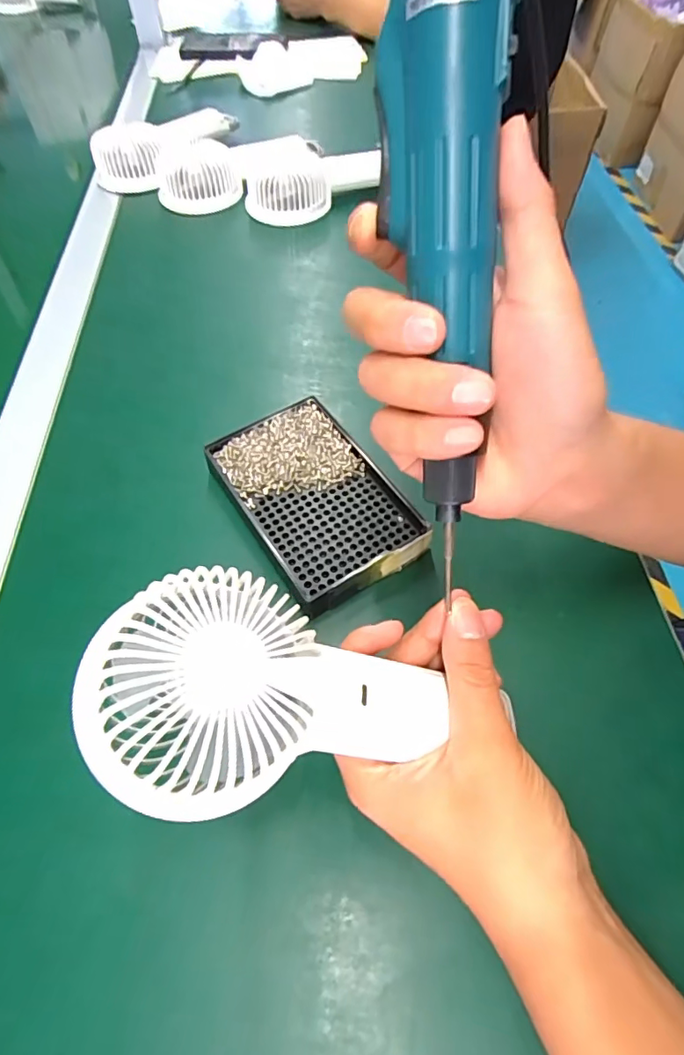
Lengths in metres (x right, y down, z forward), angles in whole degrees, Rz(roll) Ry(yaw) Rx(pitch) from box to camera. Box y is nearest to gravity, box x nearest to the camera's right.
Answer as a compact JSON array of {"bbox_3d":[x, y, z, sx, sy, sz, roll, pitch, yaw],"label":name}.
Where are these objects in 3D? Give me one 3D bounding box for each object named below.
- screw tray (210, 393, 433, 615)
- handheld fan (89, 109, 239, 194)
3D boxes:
[{"bbox_3d":[-0.019,-0.019,0.335,0.091,0.022,0.138,-31,62,-16],"label":"screw tray"},{"bbox_3d":[-0.196,-0.443,0.587,0.185,0.050,0.062,-39,65,-20],"label":"handheld fan"}]

